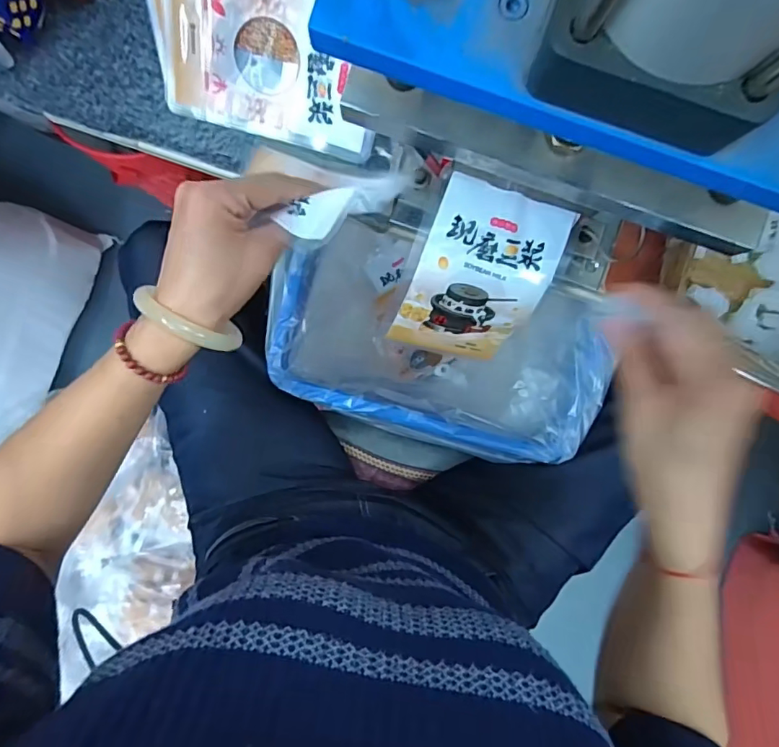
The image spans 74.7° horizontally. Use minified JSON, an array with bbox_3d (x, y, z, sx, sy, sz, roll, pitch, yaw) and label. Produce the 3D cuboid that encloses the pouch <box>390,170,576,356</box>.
[{"bbox_3d":[0.068,-0.072,0.401,0.095,0.068,0.120,20,92,-2],"label":"pouch"}]

